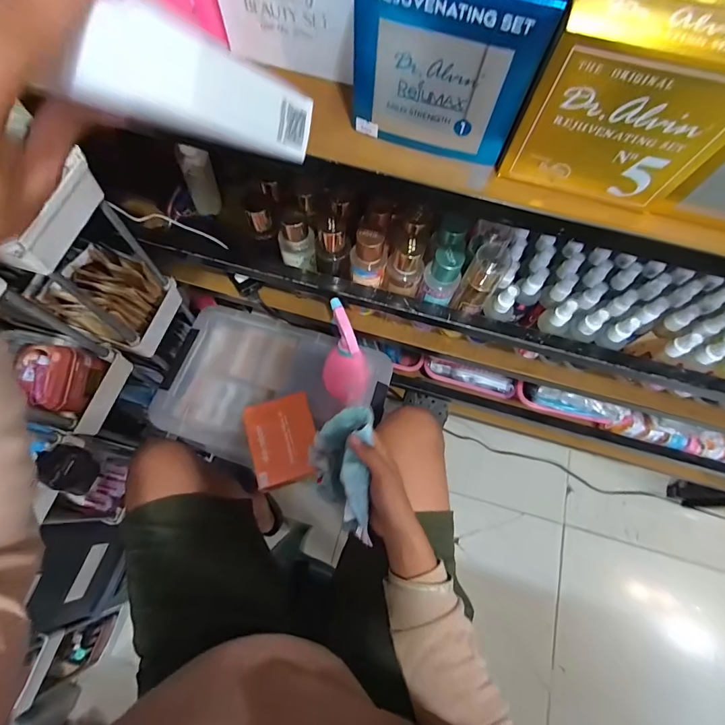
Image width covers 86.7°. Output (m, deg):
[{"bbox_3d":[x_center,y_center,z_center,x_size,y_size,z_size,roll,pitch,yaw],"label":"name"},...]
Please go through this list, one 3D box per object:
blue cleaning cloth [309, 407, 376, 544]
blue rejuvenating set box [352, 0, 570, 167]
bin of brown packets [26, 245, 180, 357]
[{"bbox_3d":[-0.023,0.132,0.449,0.072,0.070,0.140,-4,70,-4],"label":"blue cleaning cloth"},{"bbox_3d":[0.072,-0.261,0.306,0.132,0.122,0.108,16,70,4],"label":"blue rejuvenating set box"},{"bbox_3d":[-0.399,-0.109,0.608,0.135,0.142,0.132,24,71,6],"label":"bin of brown packets"}]

